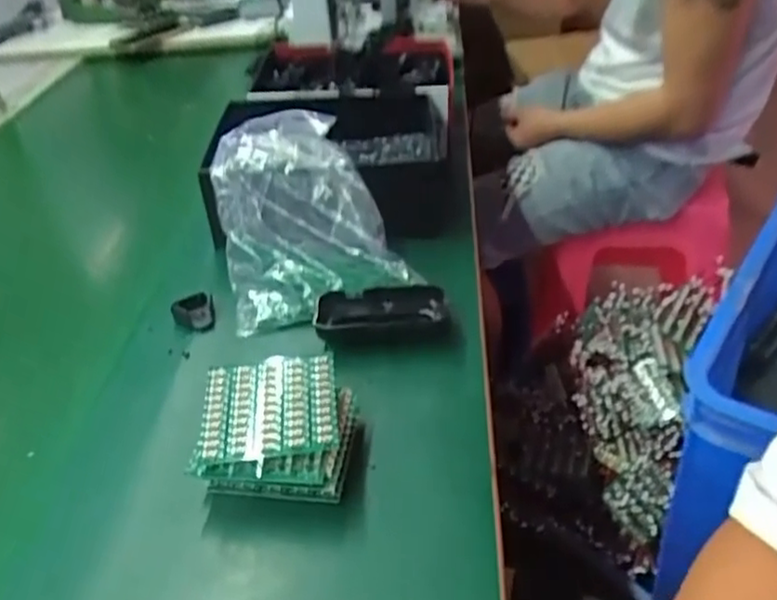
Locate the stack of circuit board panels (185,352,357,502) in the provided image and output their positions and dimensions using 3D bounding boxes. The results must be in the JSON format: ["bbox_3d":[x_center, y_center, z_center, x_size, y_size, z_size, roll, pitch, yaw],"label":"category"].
[{"bbox_3d":[-0.073,0.084,0.461,0.100,0.045,0.089,1,38,4],"label":"stack of circuit board panels"}]

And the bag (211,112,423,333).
[{"bbox_3d":[-0.079,-0.086,0.632,0.152,0.114,0.183,-13,39,-14],"label":"bag"}]

